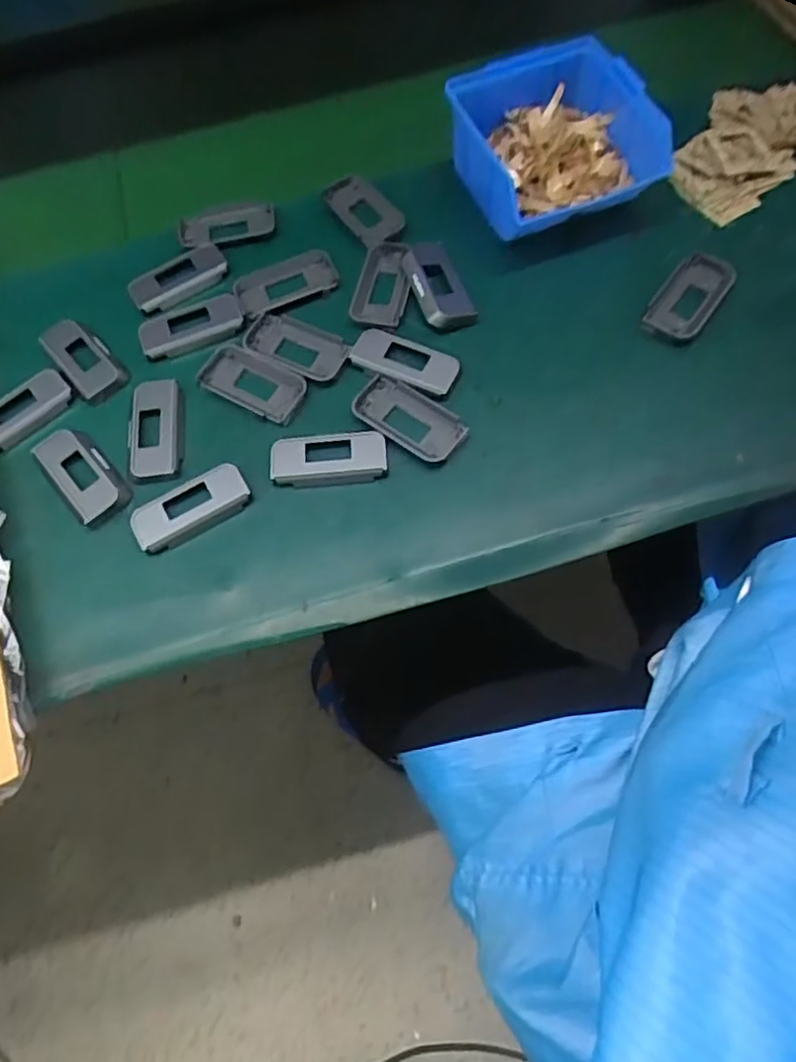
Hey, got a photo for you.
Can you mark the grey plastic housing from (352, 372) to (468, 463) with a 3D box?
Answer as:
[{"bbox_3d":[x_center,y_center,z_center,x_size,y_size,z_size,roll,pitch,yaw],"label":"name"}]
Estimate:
[{"bbox_3d":[0.007,-0.074,0.439,0.076,0.009,0.039,34,72,19],"label":"grey plastic housing"}]

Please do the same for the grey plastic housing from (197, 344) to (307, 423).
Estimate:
[{"bbox_3d":[-0.101,-0.104,0.462,0.076,0.011,0.038,26,69,16],"label":"grey plastic housing"}]

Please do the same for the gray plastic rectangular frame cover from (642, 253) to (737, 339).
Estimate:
[{"bbox_3d":[0.201,-0.161,0.458,0.038,0.013,0.076,33,71,19],"label":"gray plastic rectangular frame cover"}]

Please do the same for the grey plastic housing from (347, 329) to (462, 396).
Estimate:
[{"bbox_3d":[0.005,-0.119,0.464,0.076,0.009,0.032,21,68,15],"label":"grey plastic housing"}]

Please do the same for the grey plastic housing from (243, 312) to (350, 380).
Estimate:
[{"bbox_3d":[-0.072,-0.131,0.472,0.081,0.008,0.039,26,69,16],"label":"grey plastic housing"}]

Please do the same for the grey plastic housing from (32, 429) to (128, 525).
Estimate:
[{"bbox_3d":[-0.212,-0.039,0.442,0.036,0.012,0.078,-38,67,-13],"label":"grey plastic housing"}]

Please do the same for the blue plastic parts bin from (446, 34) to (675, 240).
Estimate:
[{"bbox_3d":[0.116,-0.284,0.491,0.124,0.072,0.127,-22,64,-5],"label":"blue plastic parts bin"}]

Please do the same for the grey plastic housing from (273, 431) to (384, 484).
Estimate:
[{"bbox_3d":[-0.046,-0.049,0.441,0.075,0.014,0.032,-3,64,3],"label":"grey plastic housing"}]

